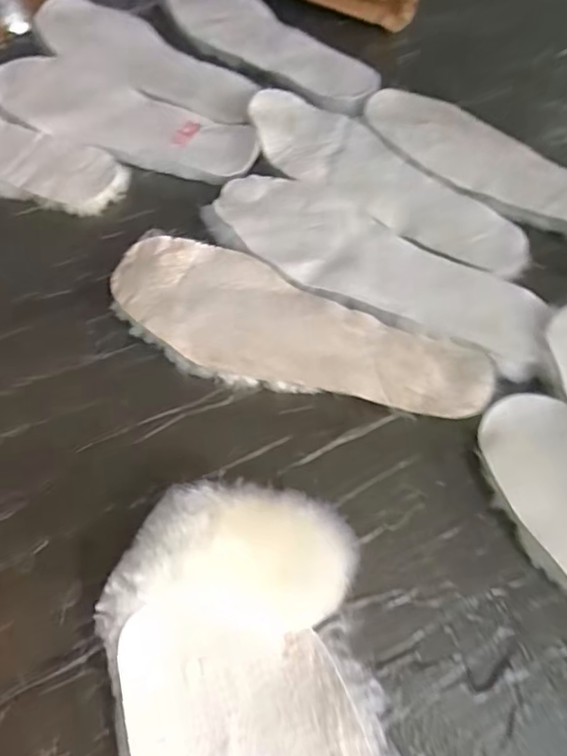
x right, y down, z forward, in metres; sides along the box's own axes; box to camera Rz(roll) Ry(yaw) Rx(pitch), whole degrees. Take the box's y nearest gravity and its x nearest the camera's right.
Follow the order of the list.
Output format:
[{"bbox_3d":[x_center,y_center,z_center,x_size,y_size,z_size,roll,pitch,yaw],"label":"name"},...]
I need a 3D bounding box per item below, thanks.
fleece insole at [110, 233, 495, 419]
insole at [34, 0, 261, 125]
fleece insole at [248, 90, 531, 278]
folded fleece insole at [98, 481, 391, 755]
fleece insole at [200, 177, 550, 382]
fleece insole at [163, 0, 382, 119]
[{"bbox_3d":[0.002,-0.025,0.351,0.251,0.015,0.089,24,62,11],"label":"fleece insole"},{"bbox_3d":[-0.132,-0.301,0.504,0.261,0.012,0.089,34,64,17],"label":"insole"},{"bbox_3d":[0.075,-0.160,0.429,0.257,0.012,0.087,41,66,21],"label":"fleece insole"},{"bbox_3d":[-0.015,0.135,0.234,0.114,0.051,0.177,-6,59,-5],"label":"folded fleece insole"},{"bbox_3d":[0.061,-0.084,0.380,0.253,0.005,0.094,31,63,16],"label":"fleece insole"},{"bbox_3d":[-0.023,-0.337,0.531,0.095,0.007,0.284,-39,67,-22],"label":"fleece insole"}]

